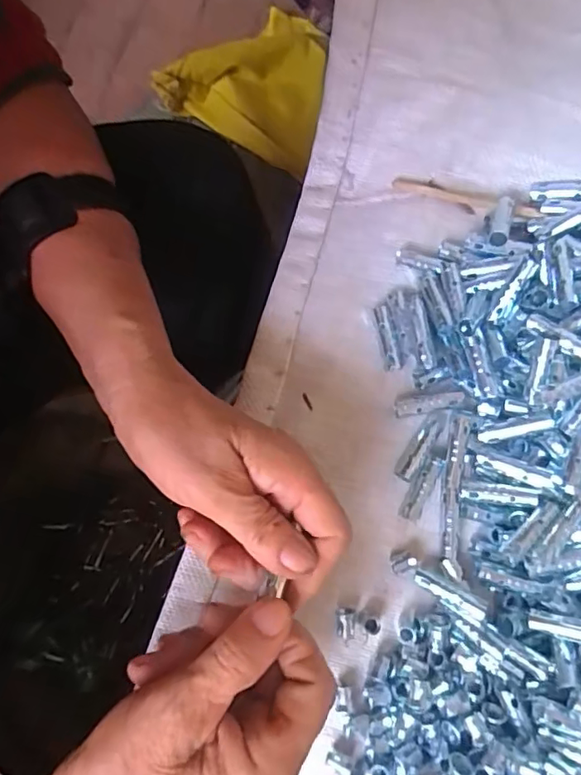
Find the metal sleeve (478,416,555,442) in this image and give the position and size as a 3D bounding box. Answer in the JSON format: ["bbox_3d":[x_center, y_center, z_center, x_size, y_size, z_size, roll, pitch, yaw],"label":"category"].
[{"bbox_3d":[0.122,0.022,0.302,0.039,0.004,0.009,-18,76,27],"label":"metal sleeve"}]

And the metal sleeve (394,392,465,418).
[{"bbox_3d":[0.079,0.009,0.317,0.038,0.007,0.011,-8,78,-3],"label":"metal sleeve"}]

